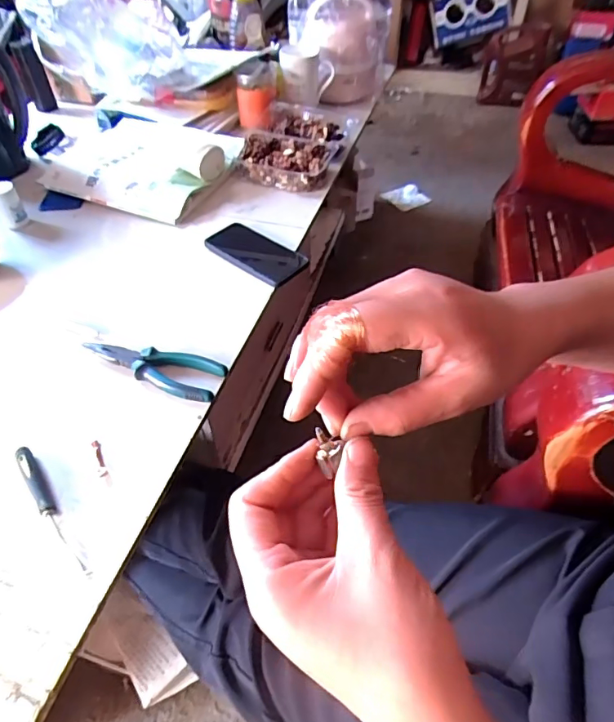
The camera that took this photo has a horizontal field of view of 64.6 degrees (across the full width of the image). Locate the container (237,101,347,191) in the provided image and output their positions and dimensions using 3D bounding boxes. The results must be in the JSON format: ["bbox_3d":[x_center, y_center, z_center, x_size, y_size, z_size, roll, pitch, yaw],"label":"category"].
[{"bbox_3d":[-0.023,-0.412,0.914,0.171,0.066,0.262,11,50,10],"label":"container"}]

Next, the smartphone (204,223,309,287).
[{"bbox_3d":[-0.077,-0.163,0.729,0.159,0.010,0.081,31,56,24],"label":"smartphone"}]

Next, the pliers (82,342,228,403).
[{"bbox_3d":[-0.182,0.007,0.568,0.168,0.016,0.052,12,50,11],"label":"pliers"}]

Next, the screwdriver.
[{"bbox_3d":[-0.241,0.138,0.456,0.016,0.016,0.152,-32,56,-25],"label":"screwdriver"}]

